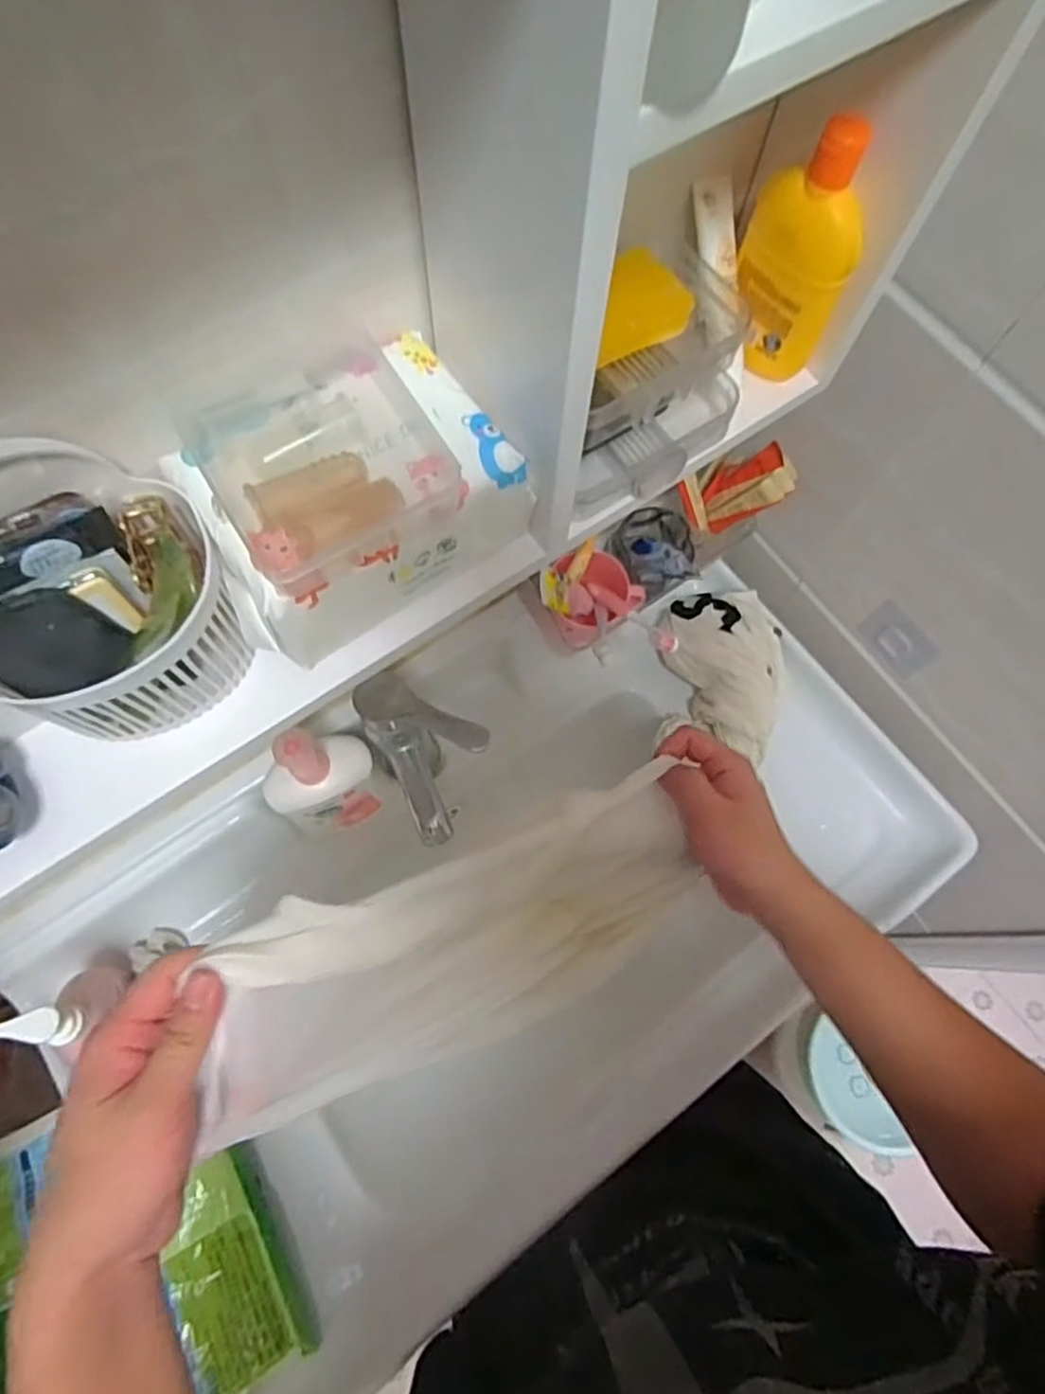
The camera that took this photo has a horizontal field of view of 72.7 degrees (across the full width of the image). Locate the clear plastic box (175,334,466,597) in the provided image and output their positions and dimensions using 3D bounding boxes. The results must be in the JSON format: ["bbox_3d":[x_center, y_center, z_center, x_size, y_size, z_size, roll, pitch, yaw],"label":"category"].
[{"bbox_3d":[-0.090,-0.113,0.326,0.103,0.031,0.100,-31,75,-12],"label":"clear plastic box"}]

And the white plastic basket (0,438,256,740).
[{"bbox_3d":[-0.193,-0.043,0.335,0.111,0.107,0.117,19,72,4],"label":"white plastic basket"}]

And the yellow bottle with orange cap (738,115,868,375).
[{"bbox_3d":[0.156,-0.250,0.401,0.032,0.126,0.065,-24,74,-10],"label":"yellow bottle with orange cap"}]

